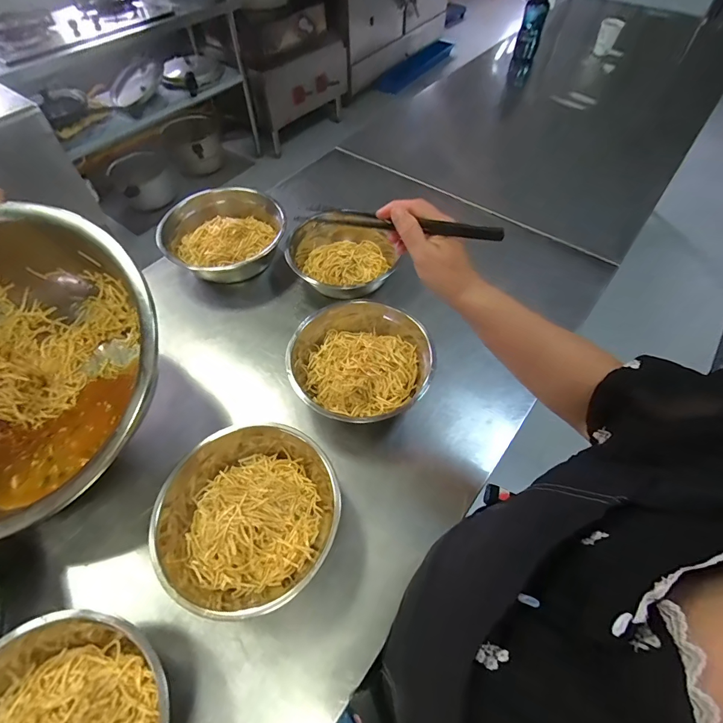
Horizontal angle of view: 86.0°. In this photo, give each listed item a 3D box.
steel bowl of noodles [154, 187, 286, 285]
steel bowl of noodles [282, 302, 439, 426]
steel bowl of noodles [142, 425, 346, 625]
[{"bbox_3d":[-0.283,-0.275,0.816,0.237,0.098,0.217,0,56,0],"label":"steel bowl of noodles"},{"bbox_3d":[-0.005,-0.002,0.653,0.232,0.064,0.235,1,59,-2],"label":"steel bowl of noodles"},{"bbox_3d":[-0.164,0.192,0.532,0.257,0.074,0.228,38,65,19],"label":"steel bowl of noodles"}]

